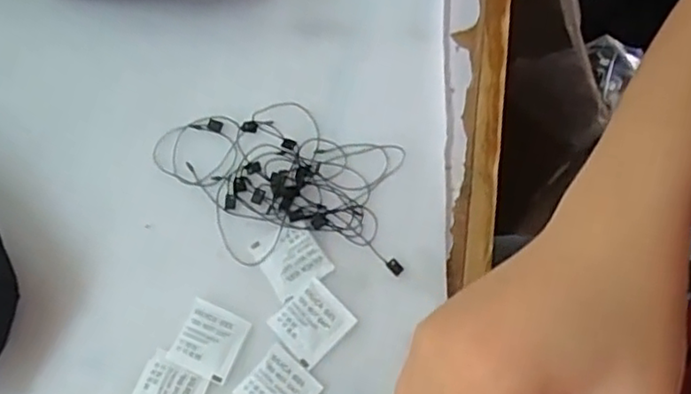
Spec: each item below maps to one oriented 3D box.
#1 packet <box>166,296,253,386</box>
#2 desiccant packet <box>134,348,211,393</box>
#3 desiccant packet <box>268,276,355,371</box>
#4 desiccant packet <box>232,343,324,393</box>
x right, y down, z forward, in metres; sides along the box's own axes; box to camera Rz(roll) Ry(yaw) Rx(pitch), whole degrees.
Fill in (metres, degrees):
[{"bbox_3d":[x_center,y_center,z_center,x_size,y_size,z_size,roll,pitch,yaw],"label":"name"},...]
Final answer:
[{"bbox_3d":[-0.083,0.087,0.400,0.039,0.004,0.041,23,73,9],"label":"packet"},{"bbox_3d":[-0.104,0.115,0.390,0.039,0.004,0.037,21,72,9],"label":"desiccant packet"},{"bbox_3d":[-0.021,0.076,0.399,0.041,0.004,0.039,-42,74,-12],"label":"desiccant packet"},{"bbox_3d":[-0.040,0.114,0.388,0.039,0.005,0.040,41,76,14],"label":"desiccant packet"}]

